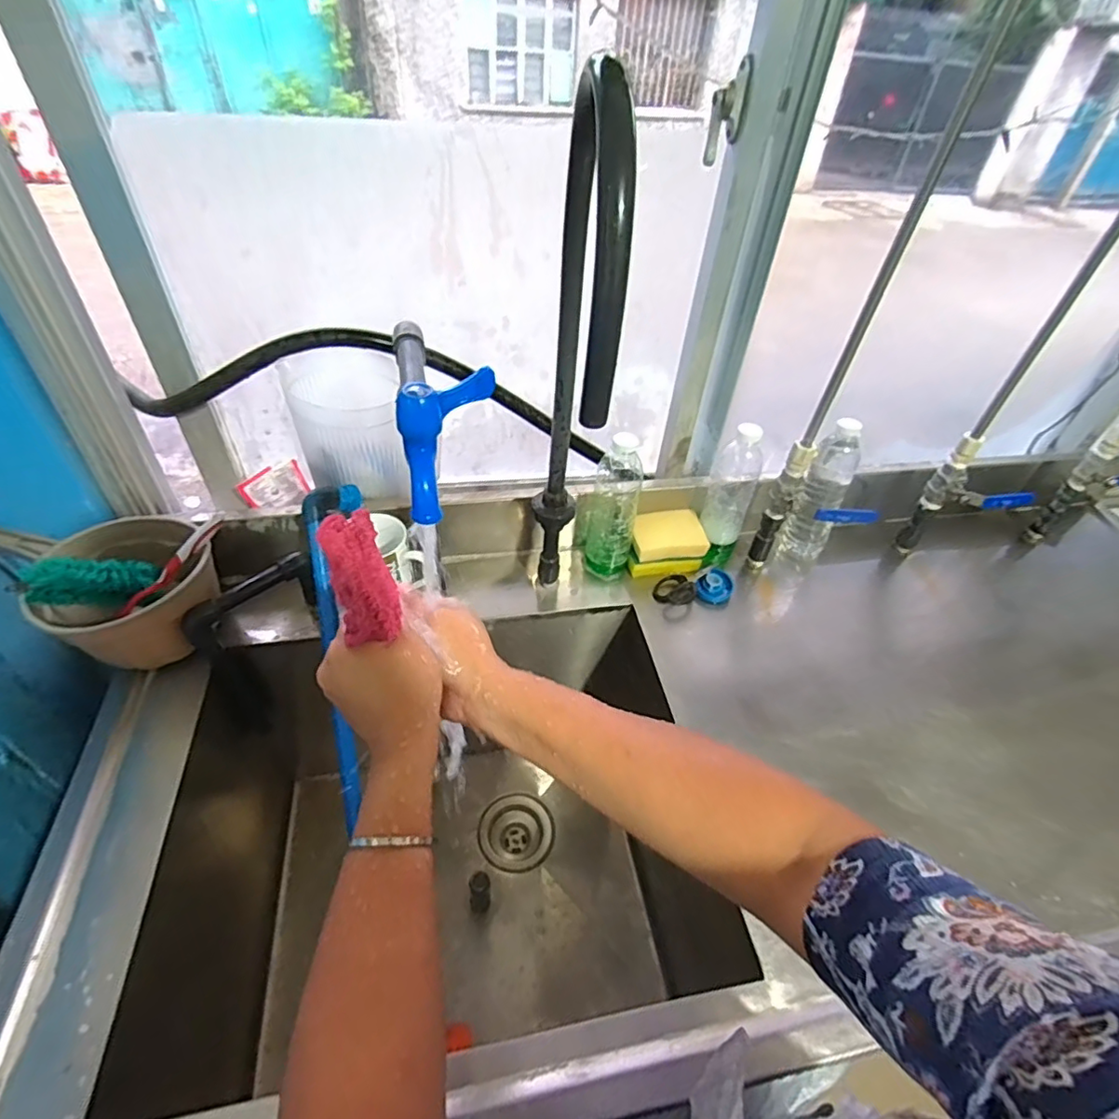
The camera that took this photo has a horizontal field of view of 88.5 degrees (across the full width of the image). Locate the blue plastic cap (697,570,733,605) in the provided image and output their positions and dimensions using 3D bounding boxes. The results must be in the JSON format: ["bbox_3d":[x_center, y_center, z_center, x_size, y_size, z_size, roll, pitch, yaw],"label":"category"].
[{"bbox_3d":[0.217,0.038,0.802,0.048,0.029,0.042,17,45,12],"label":"blue plastic cap"}]

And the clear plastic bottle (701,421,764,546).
[{"bbox_3d":[0.237,-0.105,0.786,0.060,0.165,0.068,15,45,10],"label":"clear plastic bottle"}]

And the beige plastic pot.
[{"bbox_3d":[-0.483,0.033,0.663,0.164,0.102,0.169,3,44,-3],"label":"beige plastic pot"}]

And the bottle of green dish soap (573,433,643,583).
[{"bbox_3d":[0.067,-0.072,0.769,0.077,0.210,0.059,7,44,1],"label":"bottle of green dish soap"}]

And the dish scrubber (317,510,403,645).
[{"bbox_3d":[-0.127,0.013,0.370,0.036,0.085,0.018,-20,17,-25],"label":"dish scrubber"}]

